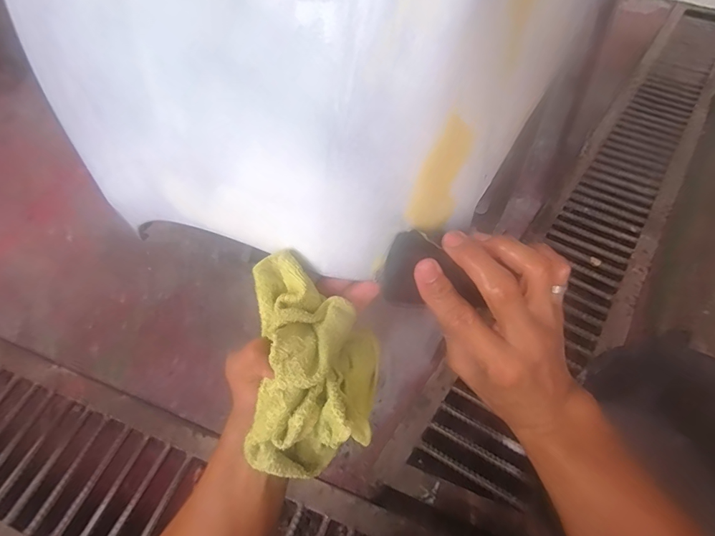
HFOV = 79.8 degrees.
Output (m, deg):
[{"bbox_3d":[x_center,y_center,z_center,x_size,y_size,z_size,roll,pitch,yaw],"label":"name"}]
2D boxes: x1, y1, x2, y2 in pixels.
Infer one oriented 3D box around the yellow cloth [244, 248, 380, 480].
[{"bbox_3d":[-0.029,0.075,0.320,0.085,0.116,0.127,-2,48,-3],"label":"yellow cloth"}]

